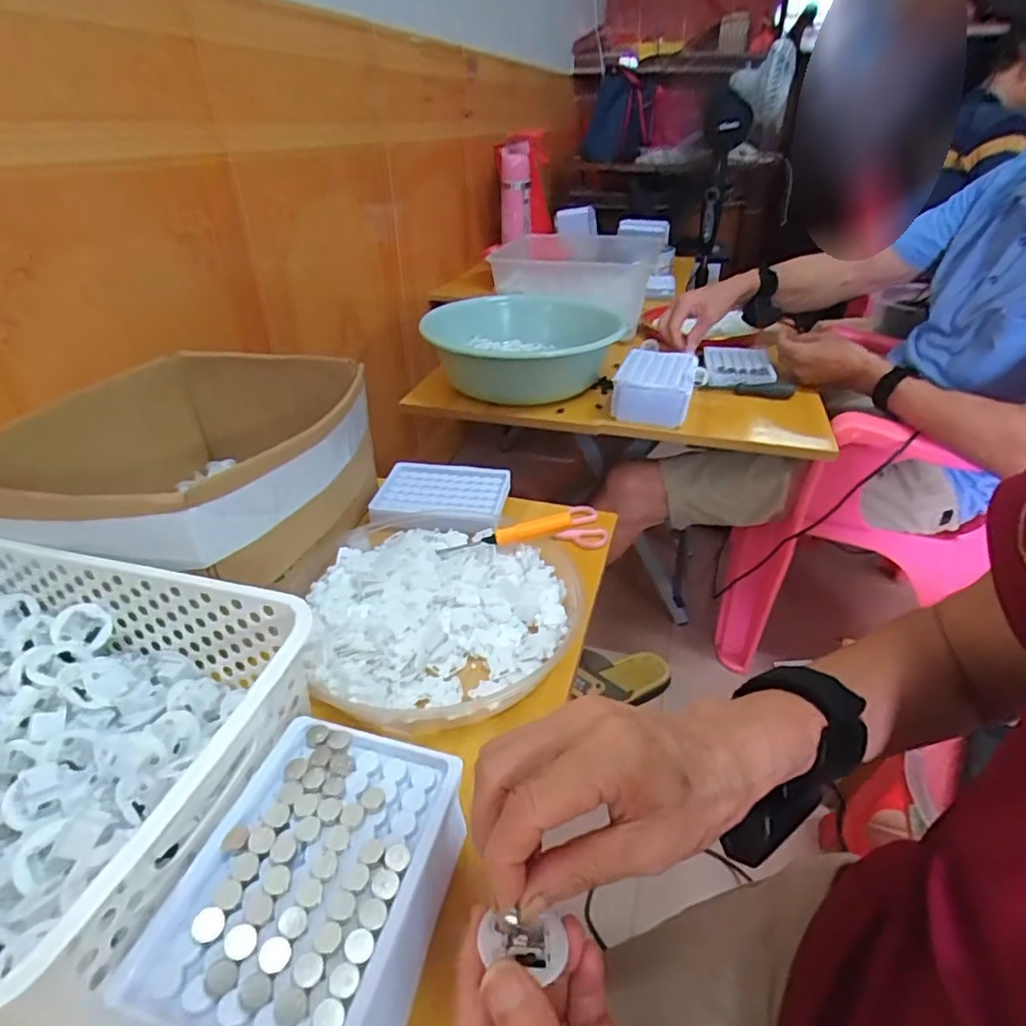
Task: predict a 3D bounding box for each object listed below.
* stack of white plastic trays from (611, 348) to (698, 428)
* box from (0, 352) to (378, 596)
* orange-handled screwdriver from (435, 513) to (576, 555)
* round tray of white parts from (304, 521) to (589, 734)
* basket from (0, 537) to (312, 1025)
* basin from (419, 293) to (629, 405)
[{"bbox_3d":[0.195,-0.173,0.808,0.098,0.061,0.128,10,35,15],"label":"stack of white plastic trays"},{"bbox_3d":[-0.256,-0.034,0.516,0.227,0.133,0.293,5,34,9],"label":"box"},{"bbox_3d":[-0.009,0.020,0.526,0.127,0.017,0.016,-15,30,16],"label":"orange-handled screwdriver"},{"bbox_3d":[-0.050,0.071,0.487,0.220,0.029,0.223,-1,33,0],"label":"round tray of white parts"},{"bbox_3d":[-0.275,0.129,0.318,0.299,0.106,0.200,8,34,13],"label":"basket"},{"bbox_3d":[0.028,-0.265,0.914,0.283,0.093,0.327,11,35,17],"label":"basin"}]

